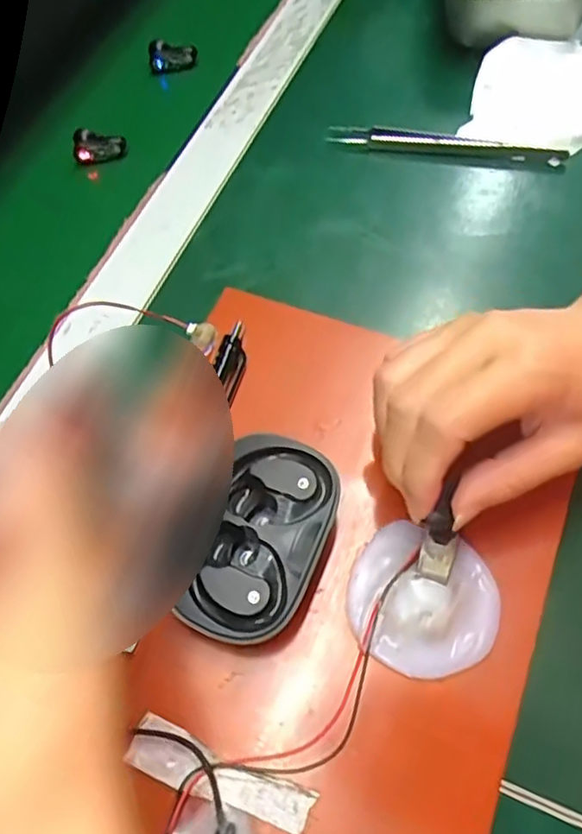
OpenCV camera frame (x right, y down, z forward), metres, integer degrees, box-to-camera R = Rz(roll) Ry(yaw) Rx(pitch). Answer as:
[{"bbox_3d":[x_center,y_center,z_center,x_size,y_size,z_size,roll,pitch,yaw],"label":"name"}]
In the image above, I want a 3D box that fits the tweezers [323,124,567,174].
[{"bbox_3d":[0.101,-0.176,0.425,0.151,0.015,0.019,13,63,11],"label":"tweezers"}]

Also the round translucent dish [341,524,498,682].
[{"bbox_3d":[0.055,0.076,0.272,0.061,0.015,0.058,-2,61,3],"label":"round translucent dish"}]

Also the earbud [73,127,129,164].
[{"bbox_3d":[-0.128,-0.183,0.436,0.035,0.015,0.020,-12,61,-3],"label":"earbud"}]

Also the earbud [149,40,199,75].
[{"bbox_3d":[-0.086,-0.264,0.475,0.036,0.016,0.017,-5,61,1],"label":"earbud"}]

